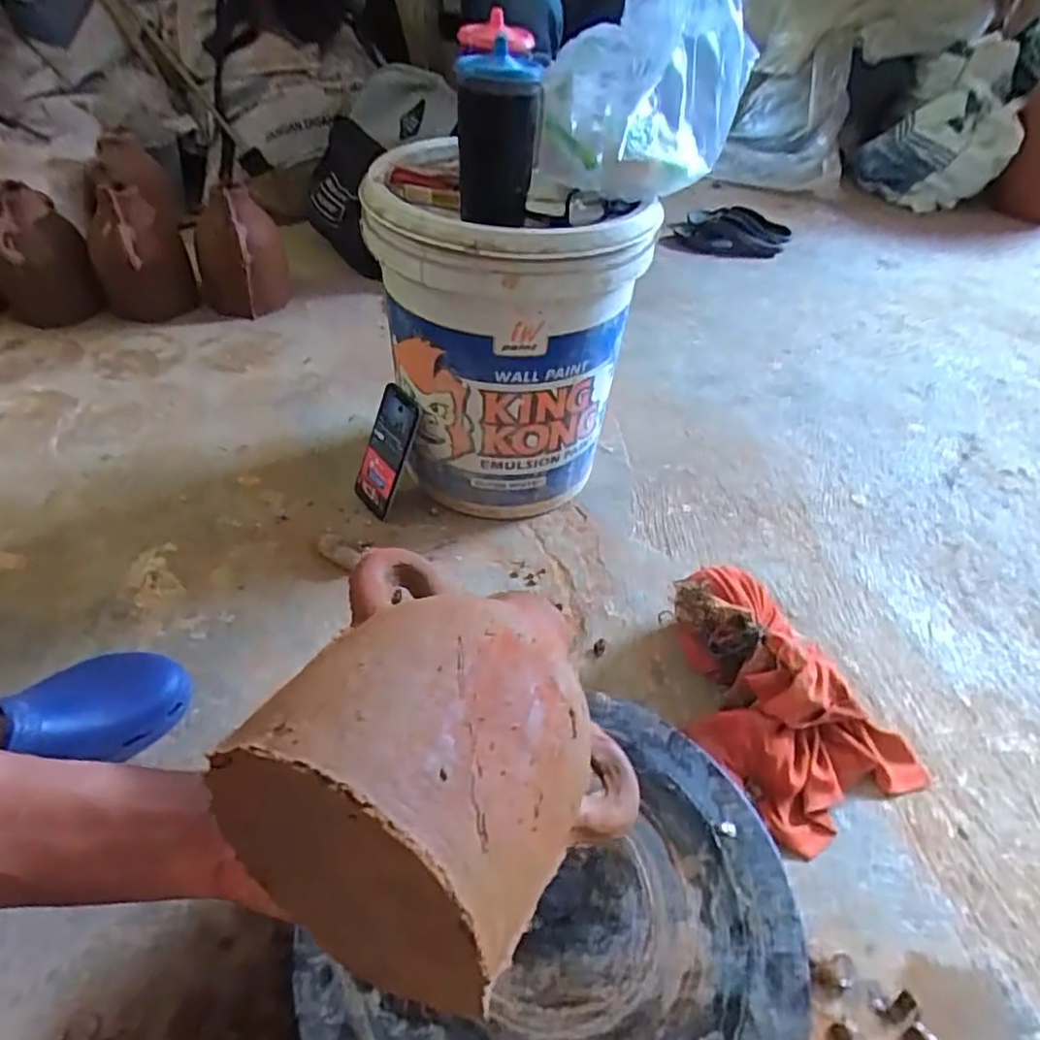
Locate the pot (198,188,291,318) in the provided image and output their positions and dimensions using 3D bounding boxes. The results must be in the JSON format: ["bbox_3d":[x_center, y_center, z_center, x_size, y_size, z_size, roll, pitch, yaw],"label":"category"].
[{"bbox_3d":[-0.520,-0.499,1.208,0.158,0.185,0.208,-15,48,-18],"label":"pot"}]

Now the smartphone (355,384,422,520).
[{"bbox_3d":[-0.170,-0.086,0.835,0.074,0.164,0.015,36,26,28],"label":"smartphone"}]

